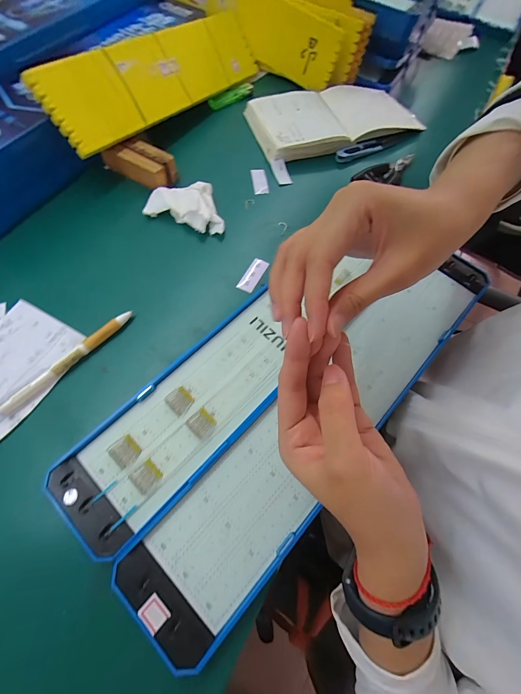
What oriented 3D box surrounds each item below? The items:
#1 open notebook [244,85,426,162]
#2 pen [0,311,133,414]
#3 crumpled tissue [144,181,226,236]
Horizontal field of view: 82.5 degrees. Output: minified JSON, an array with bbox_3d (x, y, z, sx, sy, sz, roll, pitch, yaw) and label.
[{"bbox_3d":[0.108,-0.341,0.435,0.239,0.017,0.127,-15,66,-9],"label":"open notebook"},{"bbox_3d":[-0.177,0.011,0.280,0.009,0.011,0.133,38,69,15],"label":"pen"},{"bbox_3d":[-0.084,-0.170,0.362,0.095,0.024,0.060,21,65,8],"label":"crumpled tissue"}]

